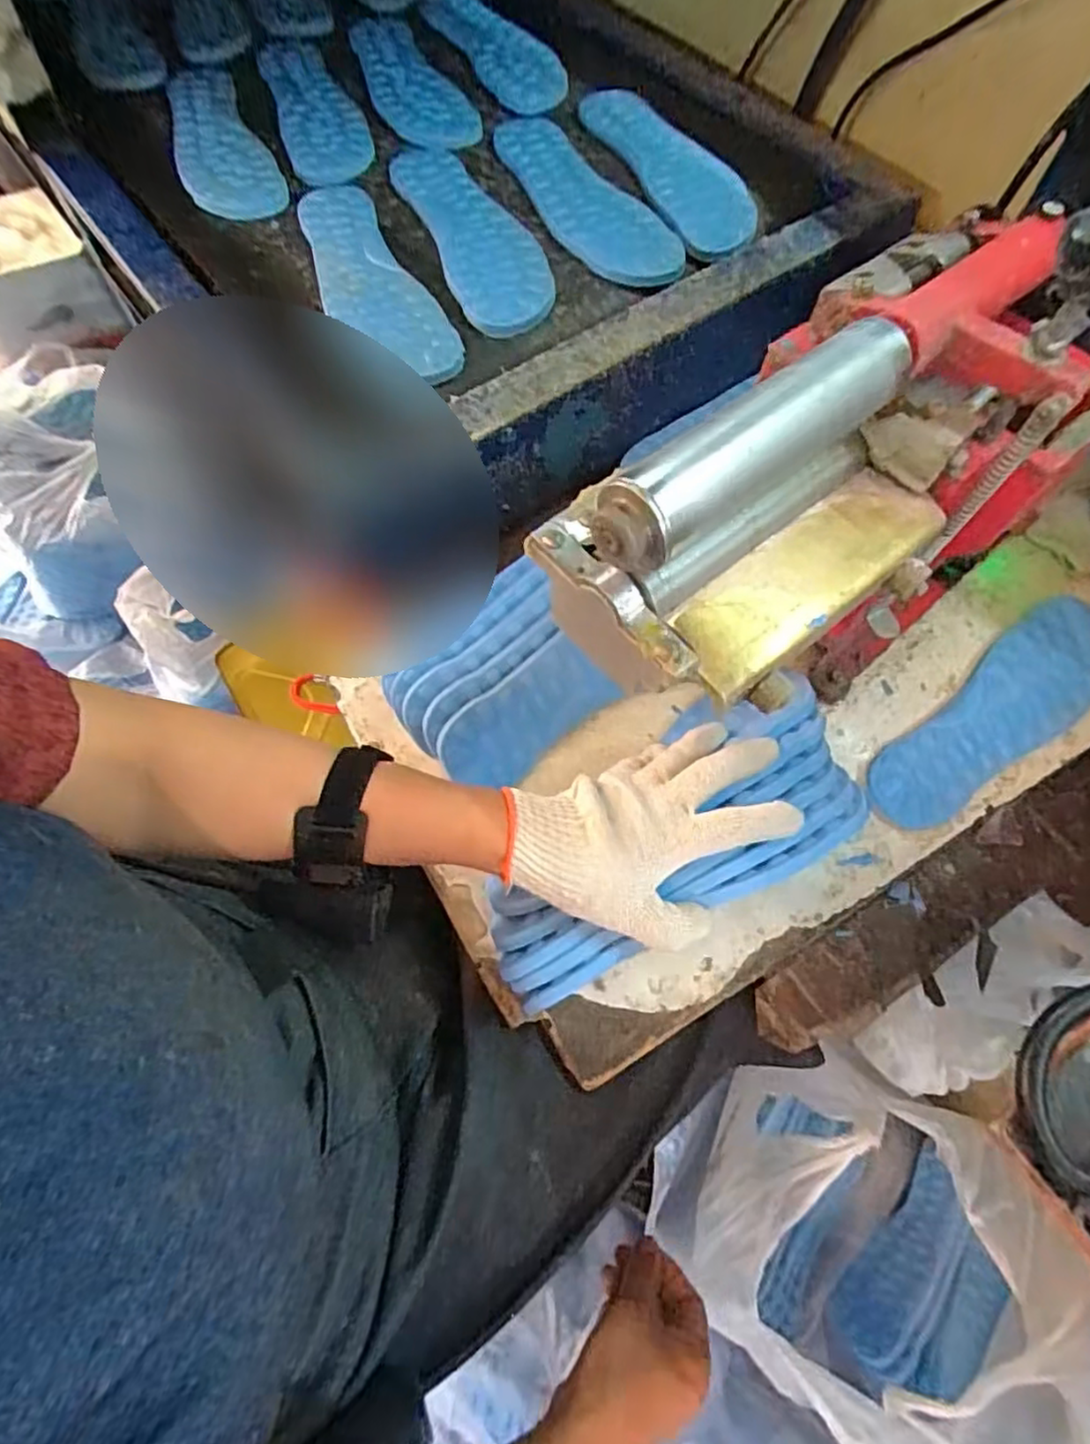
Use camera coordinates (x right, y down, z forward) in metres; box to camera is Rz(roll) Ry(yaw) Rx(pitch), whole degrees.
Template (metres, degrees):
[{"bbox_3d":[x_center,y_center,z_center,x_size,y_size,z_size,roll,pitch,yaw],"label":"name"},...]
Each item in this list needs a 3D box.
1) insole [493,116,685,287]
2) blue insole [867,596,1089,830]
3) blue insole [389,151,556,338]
[{"bbox_3d":[0.031,-0.467,0.602,0.075,0.018,0.264,-27,68,-11],"label":"insole"},{"bbox_3d":[0.344,-0.008,0.502,0.253,0.014,0.076,-38,77,-15],"label":"blue insole"},{"bbox_3d":[-0.062,-0.415,0.570,0.078,0.014,0.244,-21,67,-8],"label":"blue insole"}]

